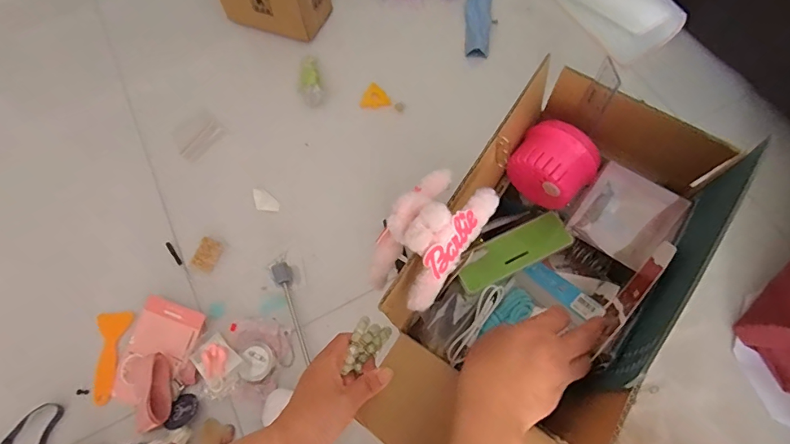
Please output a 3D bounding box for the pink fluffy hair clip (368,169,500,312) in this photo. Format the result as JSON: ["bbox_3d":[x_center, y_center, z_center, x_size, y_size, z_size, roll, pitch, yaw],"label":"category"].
[{"bbox_3d":[0.030,0.008,0.357,0.064,0.062,0.114,34,76,11],"label":"pink fluffy hair clip"}]

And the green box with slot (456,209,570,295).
[{"bbox_3d":[0.132,0.034,0.495,0.128,0.019,0.043,-24,73,-7],"label":"green box with slot"}]

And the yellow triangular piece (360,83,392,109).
[{"bbox_3d":[-0.031,-0.206,0.710,0.048,0.012,0.044,-1,72,1],"label":"yellow triangular piece"}]

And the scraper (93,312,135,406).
[{"bbox_3d":[-0.387,0.184,0.598,0.044,0.010,0.118,-4,72,0],"label":"scraper"}]

